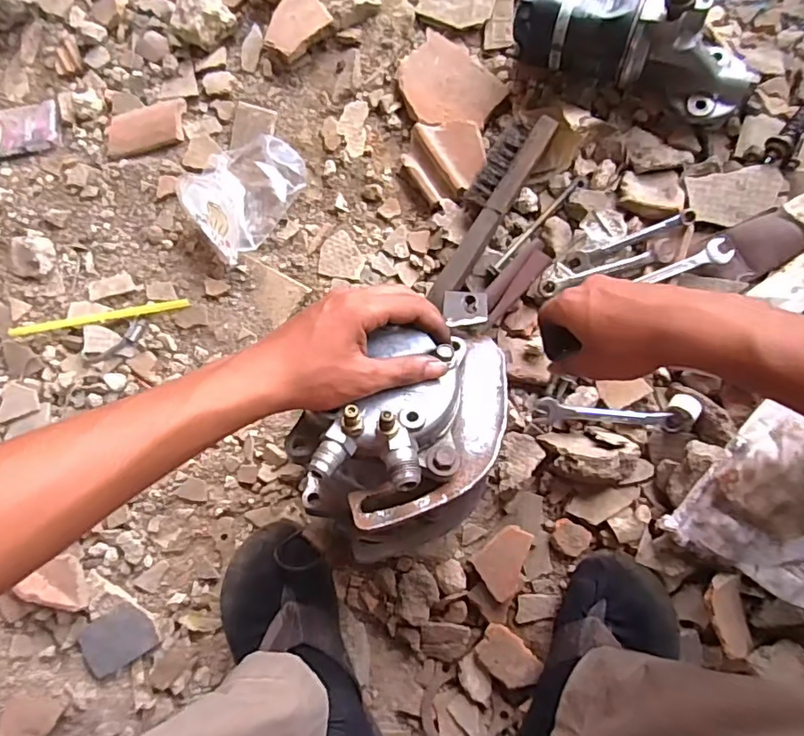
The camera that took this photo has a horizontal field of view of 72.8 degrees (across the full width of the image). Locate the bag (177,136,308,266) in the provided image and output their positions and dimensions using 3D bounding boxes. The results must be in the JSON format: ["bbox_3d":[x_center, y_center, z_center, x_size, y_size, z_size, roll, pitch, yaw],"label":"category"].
[{"bbox_3d":[-0.169,-0.188,0.571,0.090,0.058,0.132,36,89,7],"label":"bag"}]

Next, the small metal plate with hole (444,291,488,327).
[{"bbox_3d":[0.056,-0.053,0.472,0.037,0.005,0.041,1,50,0],"label":"small metal plate with hole"}]

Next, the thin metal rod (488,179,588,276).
[{"bbox_3d":[0.140,-0.147,0.558,0.013,0.011,0.141,44,90,7],"label":"thin metal rod"}]

